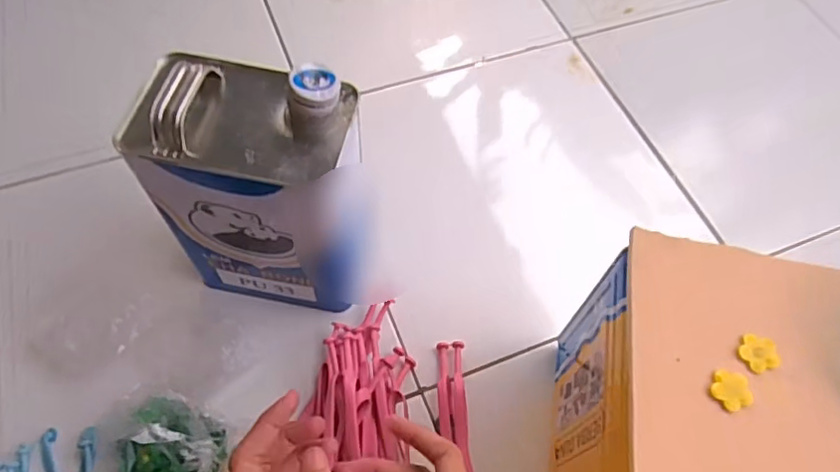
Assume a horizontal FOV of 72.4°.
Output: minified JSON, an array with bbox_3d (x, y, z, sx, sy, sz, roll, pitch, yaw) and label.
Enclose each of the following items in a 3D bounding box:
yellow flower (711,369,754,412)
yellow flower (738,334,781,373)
[{"bbox_3d":[0.186,0.091,0.340,0.022,0.004,0.024,2,61,-3],"label":"yellow flower"},{"bbox_3d":[0.210,0.072,0.357,0.022,0.006,0.023,0,60,-1],"label":"yellow flower"}]

